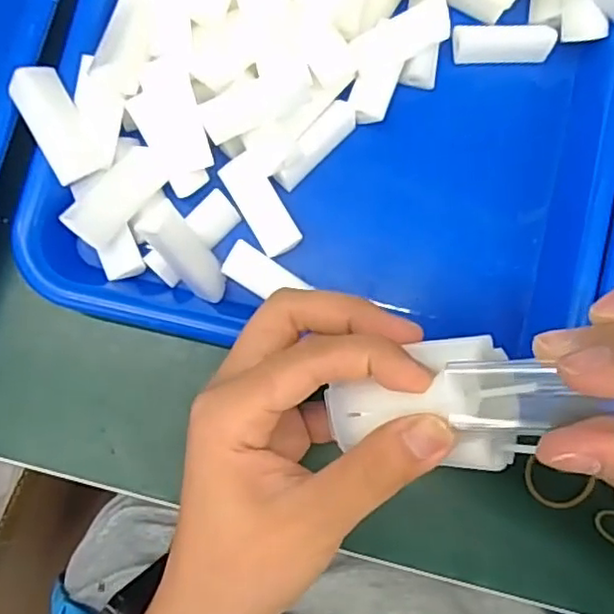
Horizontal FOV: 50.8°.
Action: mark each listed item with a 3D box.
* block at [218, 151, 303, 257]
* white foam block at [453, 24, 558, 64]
[{"bbox_3d":[-0.019,-0.046,0.286,0.019,0.010,0.045,-31,87,-8],"label":"block"},{"bbox_3d":[0.095,-0.127,0.311,0.047,0.011,0.016,-1,84,-5],"label":"white foam block"}]

